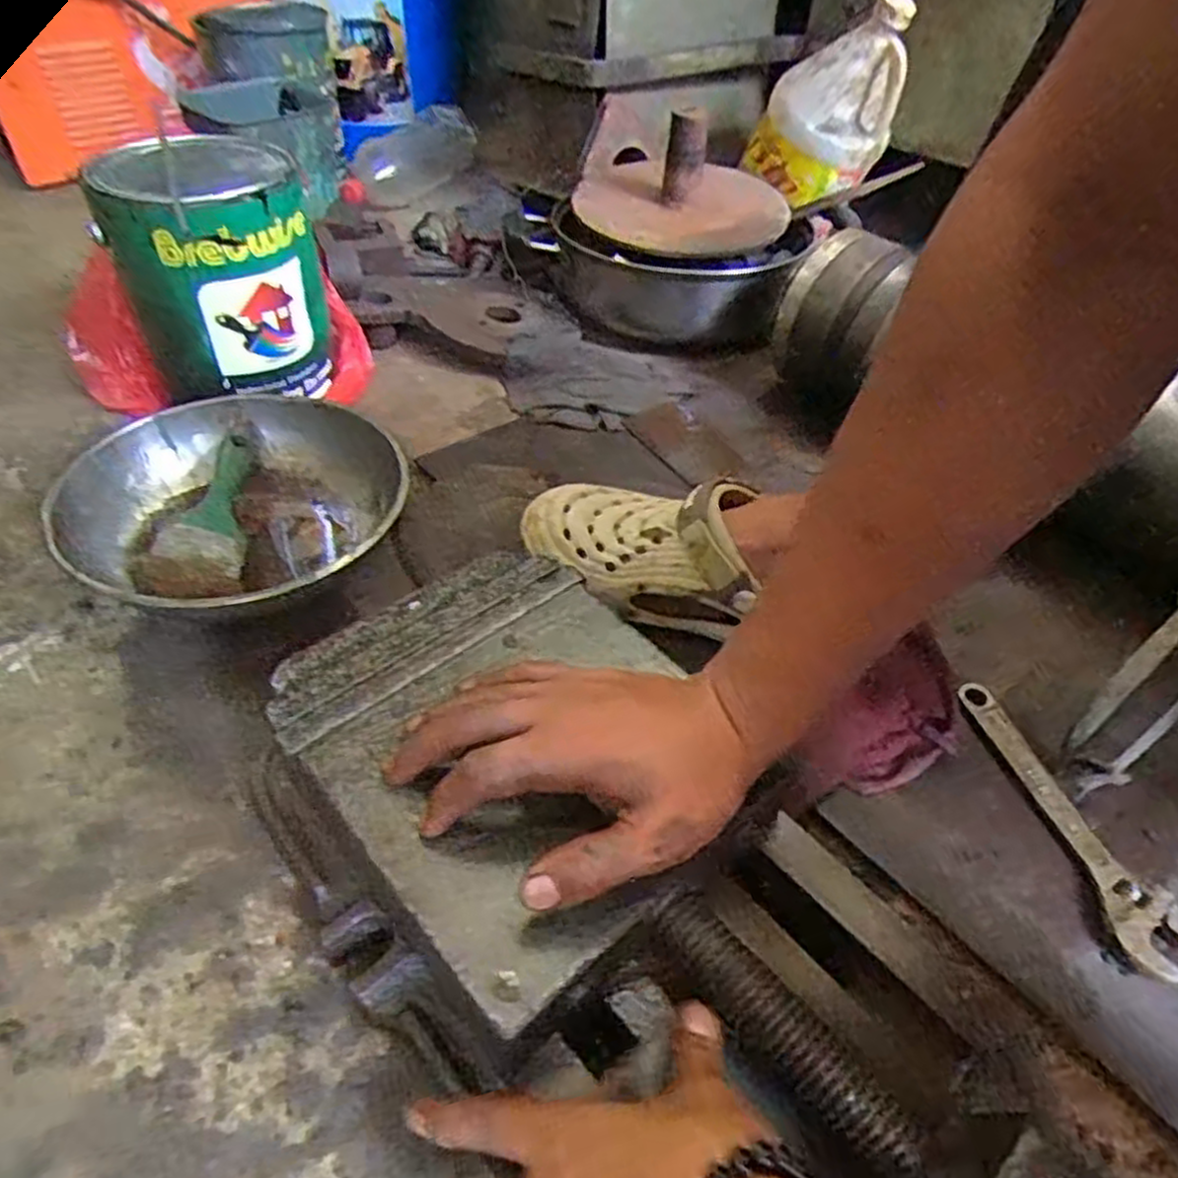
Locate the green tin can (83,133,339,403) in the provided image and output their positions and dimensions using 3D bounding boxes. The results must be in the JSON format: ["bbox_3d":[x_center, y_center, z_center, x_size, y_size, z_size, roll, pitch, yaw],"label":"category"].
[{"bbox_3d":[-0.326,-0.277,0.709,0.161,0.194,0.161,-12,45,-15],"label":"green tin can"}]

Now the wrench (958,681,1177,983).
[{"bbox_3d":[0.291,0.135,0.474,0.045,0.015,0.192,-7,44,-11],"label":"wrench"}]

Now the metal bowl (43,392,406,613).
[{"bbox_3d":[-0.276,-0.064,0.627,0.270,0.061,0.254,35,52,29],"label":"metal bowl"}]

